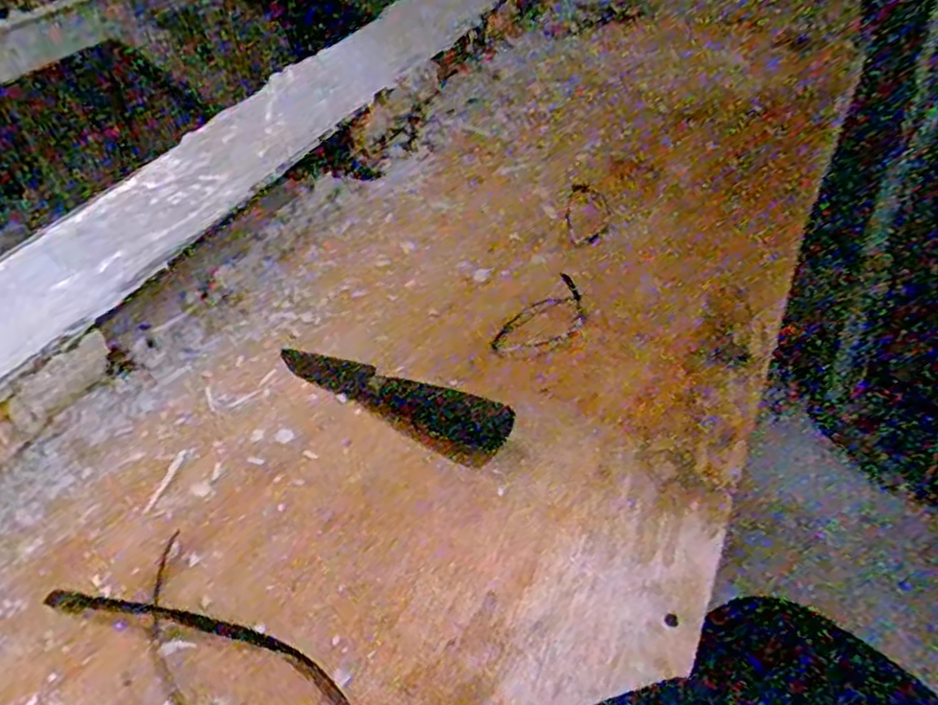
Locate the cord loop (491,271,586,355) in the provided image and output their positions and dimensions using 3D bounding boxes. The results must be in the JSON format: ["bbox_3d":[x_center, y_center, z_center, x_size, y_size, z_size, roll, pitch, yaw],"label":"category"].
[{"bbox_3d":[0.056,-0.027,0.561,0.094,0.031,0.045,-25,47,-21],"label":"cord loop"}]

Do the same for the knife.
[{"bbox_3d":[-0.060,0.032,0.514,0.190,0.013,0.047,19,48,22],"label":"knife"}]

